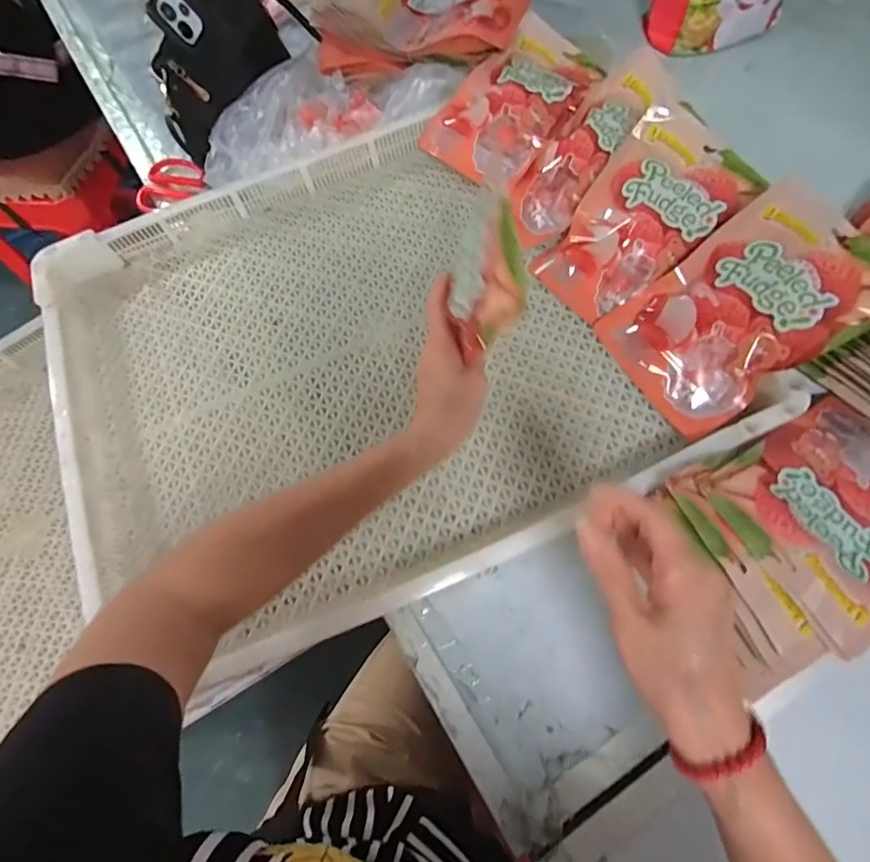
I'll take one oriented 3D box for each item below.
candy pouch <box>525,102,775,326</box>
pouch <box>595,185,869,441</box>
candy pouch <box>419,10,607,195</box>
[{"bbox_3d":[0.211,-0.222,0.514,0.222,0.053,0.134,-45,75,12],"label":"candy pouch"},{"bbox_3d":[0.277,-0.111,0.454,0.208,0.024,0.147,-40,67,19],"label":"pouch"},{"bbox_3d":[0.100,-0.395,0.595,0.222,0.050,0.153,-47,64,-3],"label":"candy pouch"}]

